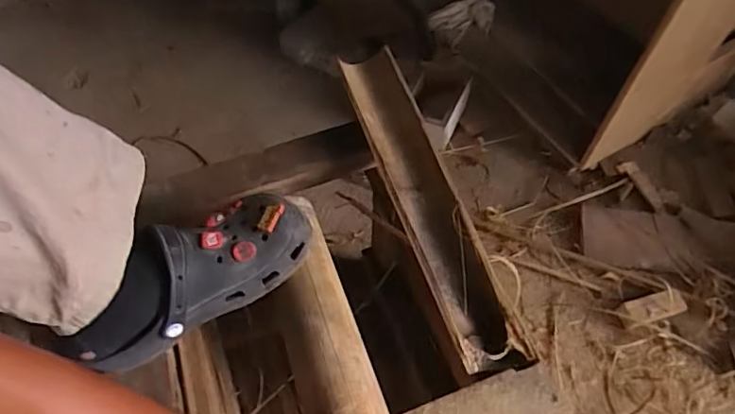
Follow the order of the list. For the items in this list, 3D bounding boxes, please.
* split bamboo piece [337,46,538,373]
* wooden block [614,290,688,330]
[{"bbox_3d":[0.064,-0.022,0.623,0.080,0.067,0.431,-17,60,-10],"label":"split bamboo piece"},{"bbox_3d":[0.539,0.194,1.007,0.121,0.033,0.047,-17,60,5],"label":"wooden block"}]

